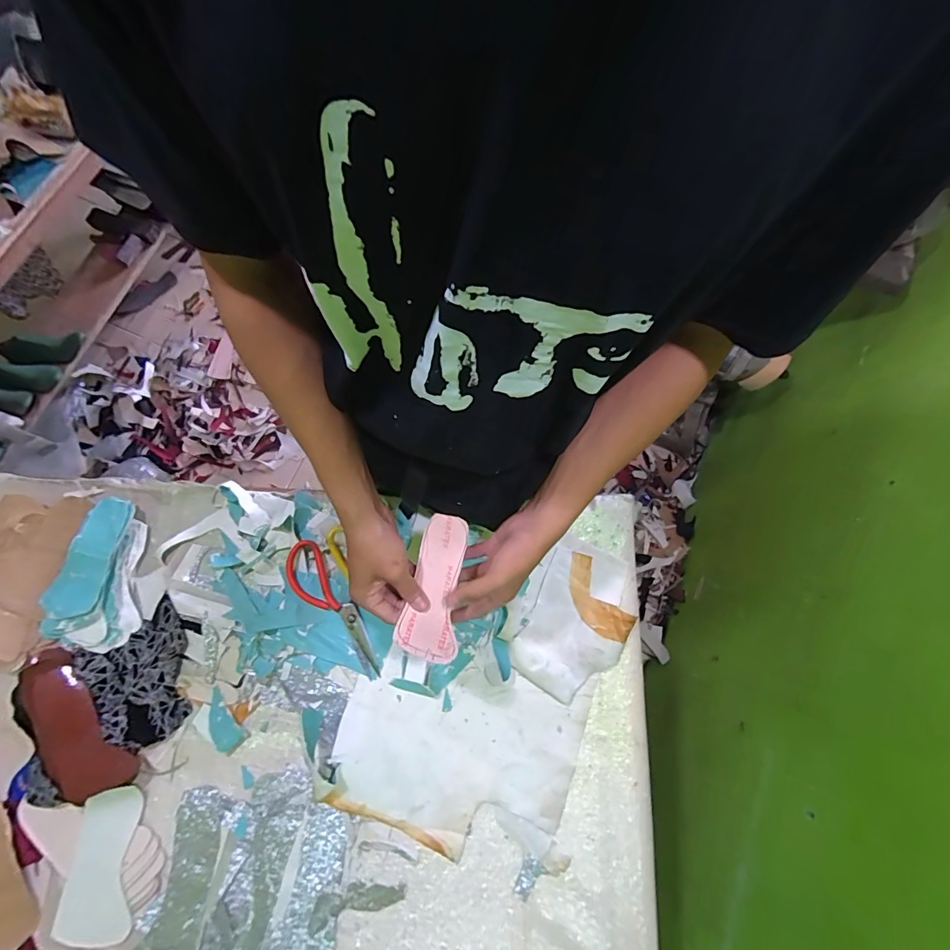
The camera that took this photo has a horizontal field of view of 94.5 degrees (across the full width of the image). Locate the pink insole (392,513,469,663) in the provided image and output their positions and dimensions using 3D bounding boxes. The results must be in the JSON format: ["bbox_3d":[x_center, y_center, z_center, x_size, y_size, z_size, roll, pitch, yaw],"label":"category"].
[{"bbox_3d":[-0.044,0.119,0.479,0.061,0.029,0.148,9,66,1],"label":"pink insole"}]

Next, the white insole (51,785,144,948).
[{"bbox_3d":[-0.439,0.457,0.514,0.067,0.008,0.151,2,69,-27],"label":"white insole"}]

